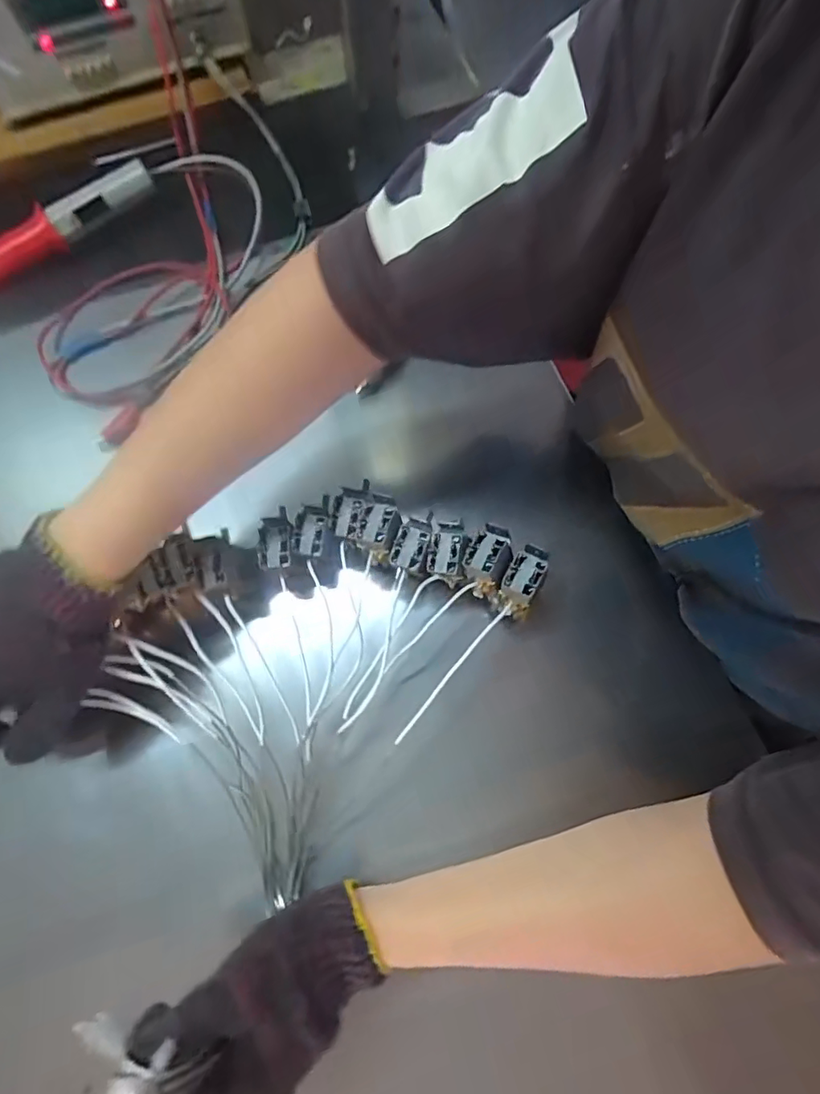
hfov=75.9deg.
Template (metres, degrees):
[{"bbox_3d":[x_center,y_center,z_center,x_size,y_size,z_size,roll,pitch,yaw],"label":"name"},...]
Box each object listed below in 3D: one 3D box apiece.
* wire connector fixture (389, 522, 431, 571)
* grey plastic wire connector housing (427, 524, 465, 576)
[{"bbox_3d":[0.000,-0.002,0.376,0.024,0.010,0.033,18,74,5],"label":"wire connector fixture"},{"bbox_3d":[0.026,0.001,0.374,0.023,0.013,0.036,9,74,2],"label":"grey plastic wire connector housing"}]

